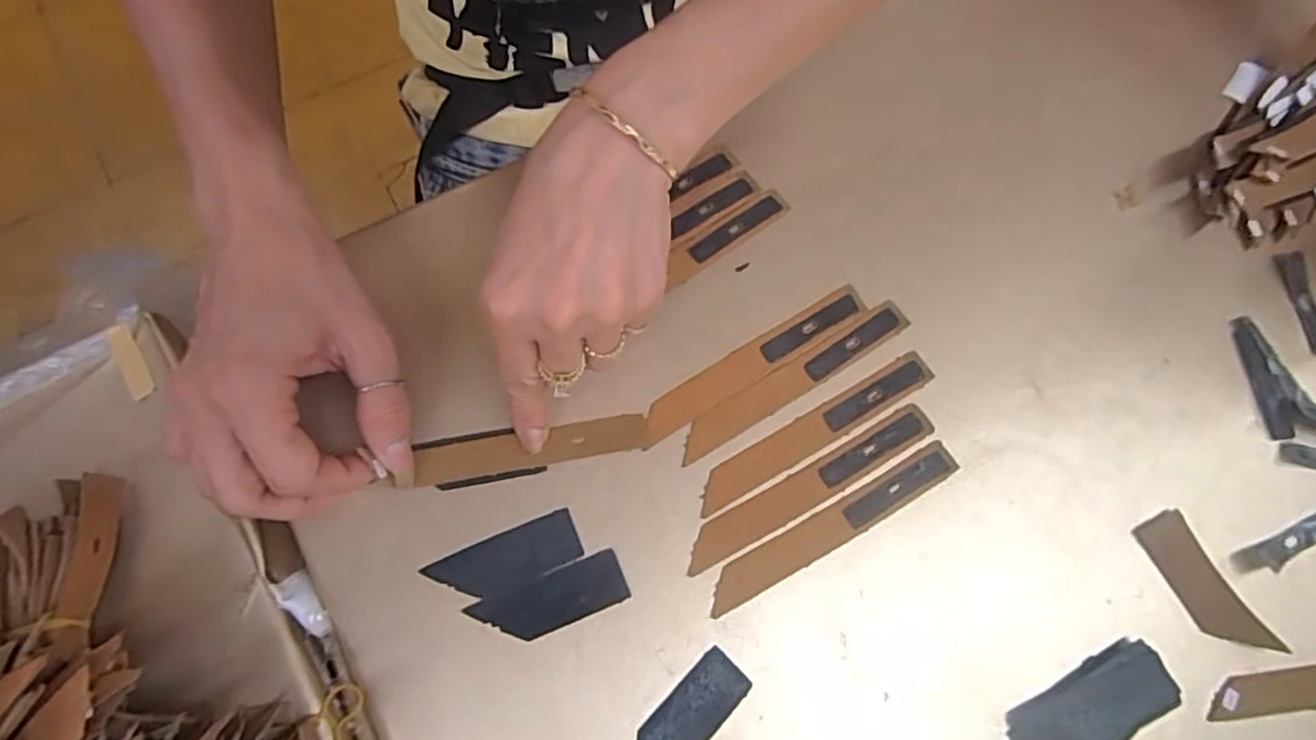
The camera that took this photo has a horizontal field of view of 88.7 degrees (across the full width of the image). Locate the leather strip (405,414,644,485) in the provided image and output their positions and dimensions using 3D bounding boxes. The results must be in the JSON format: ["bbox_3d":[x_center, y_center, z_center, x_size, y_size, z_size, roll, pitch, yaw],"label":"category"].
[{"bbox_3d":[-0.056,0.035,0.303,0.102,0.004,0.017,-10,73,-7],"label":"leather strip"}]

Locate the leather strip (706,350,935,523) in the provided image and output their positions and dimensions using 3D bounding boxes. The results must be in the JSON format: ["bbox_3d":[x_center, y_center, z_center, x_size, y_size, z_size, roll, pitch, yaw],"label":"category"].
[{"bbox_3d":[0.072,0.027,0.308,0.124,0.004,0.016,-29,75,-10],"label":"leather strip"}]

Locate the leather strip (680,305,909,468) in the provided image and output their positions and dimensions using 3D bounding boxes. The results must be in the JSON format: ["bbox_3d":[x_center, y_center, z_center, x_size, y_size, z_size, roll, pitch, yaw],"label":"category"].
[{"bbox_3d":[0.064,0.004,0.315,0.124,0.004,0.017,-31,76,-10],"label":"leather strip"}]

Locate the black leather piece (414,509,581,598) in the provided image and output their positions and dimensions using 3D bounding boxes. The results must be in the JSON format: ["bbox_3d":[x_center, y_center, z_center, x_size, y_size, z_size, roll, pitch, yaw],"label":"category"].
[{"bbox_3d":[-0.066,0.081,0.289,0.063,0.004,0.023,-21,74,-8],"label":"black leather piece"}]

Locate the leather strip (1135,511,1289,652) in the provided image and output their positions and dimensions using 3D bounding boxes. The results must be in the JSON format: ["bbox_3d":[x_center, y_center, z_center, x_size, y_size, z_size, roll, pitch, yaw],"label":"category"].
[{"bbox_3d":[0.236,0.094,0.292,0.023,0.006,0.063,-25,75,-9],"label":"leather strip"}]

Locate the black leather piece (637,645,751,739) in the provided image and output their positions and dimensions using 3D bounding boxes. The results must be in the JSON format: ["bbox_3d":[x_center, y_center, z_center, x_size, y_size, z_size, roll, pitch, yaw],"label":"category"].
[{"bbox_3d":[0.009,0.144,0.272,0.022,0.004,0.063,43,77,11],"label":"black leather piece"}]

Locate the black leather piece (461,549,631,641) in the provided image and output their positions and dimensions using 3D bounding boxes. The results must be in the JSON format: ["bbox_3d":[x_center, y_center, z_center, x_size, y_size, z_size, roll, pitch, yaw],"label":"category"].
[{"bbox_3d":[-0.046,0.098,0.284,0.063,0.004,0.023,-20,74,-7],"label":"black leather piece"}]

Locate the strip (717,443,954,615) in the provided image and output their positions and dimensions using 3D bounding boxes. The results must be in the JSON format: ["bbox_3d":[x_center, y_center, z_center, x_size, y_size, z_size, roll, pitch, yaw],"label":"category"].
[{"bbox_3d":[0.078,0.069,0.297,0.125,0.004,0.016,-28,75,-10],"label":"strip"}]

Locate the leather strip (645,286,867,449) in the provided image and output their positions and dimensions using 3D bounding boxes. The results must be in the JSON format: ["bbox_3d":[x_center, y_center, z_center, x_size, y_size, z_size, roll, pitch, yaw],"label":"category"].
[{"bbox_3d":[0.046,-0.003,0.317,0.123,0.004,0.017,-32,76,-10],"label":"leather strip"}]

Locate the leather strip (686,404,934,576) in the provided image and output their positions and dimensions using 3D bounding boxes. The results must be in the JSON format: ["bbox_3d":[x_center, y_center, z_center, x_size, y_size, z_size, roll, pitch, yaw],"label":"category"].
[{"bbox_3d":[0.068,0.052,0.302,0.126,0.004,0.017,-28,75,-9],"label":"leather strip"}]

